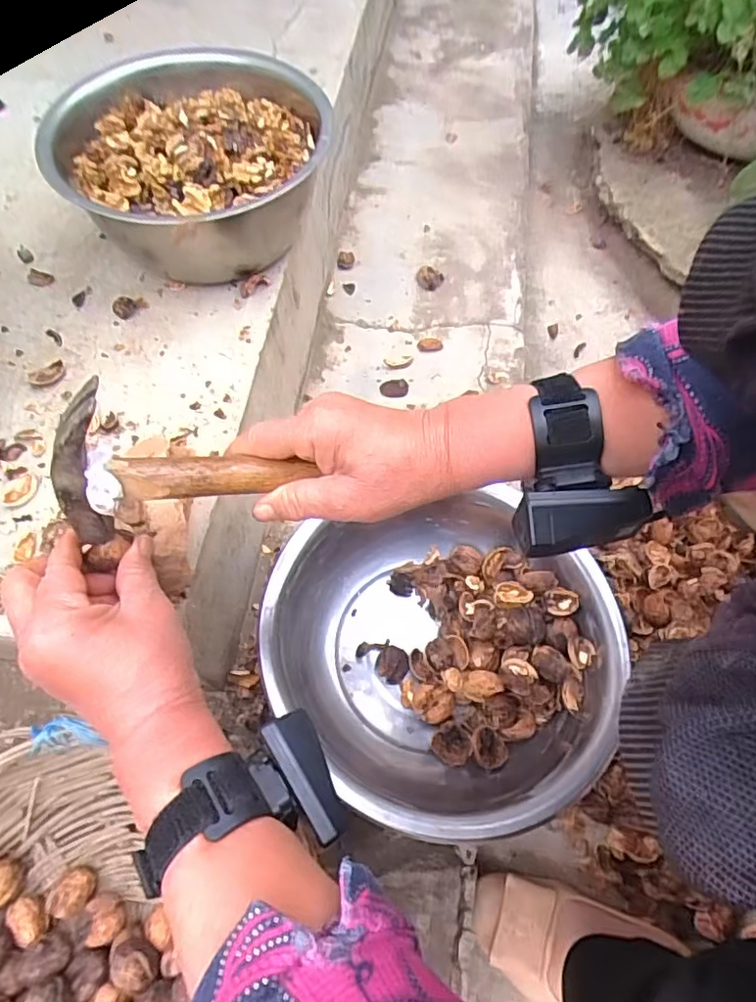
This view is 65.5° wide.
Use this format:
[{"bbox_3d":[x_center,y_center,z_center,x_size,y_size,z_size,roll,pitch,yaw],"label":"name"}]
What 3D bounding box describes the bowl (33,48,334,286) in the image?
[{"bbox_3d":[-0.175,-0.315,0.560,0.232,0.112,0.257,-35,66,-15],"label":"bowl"}]

